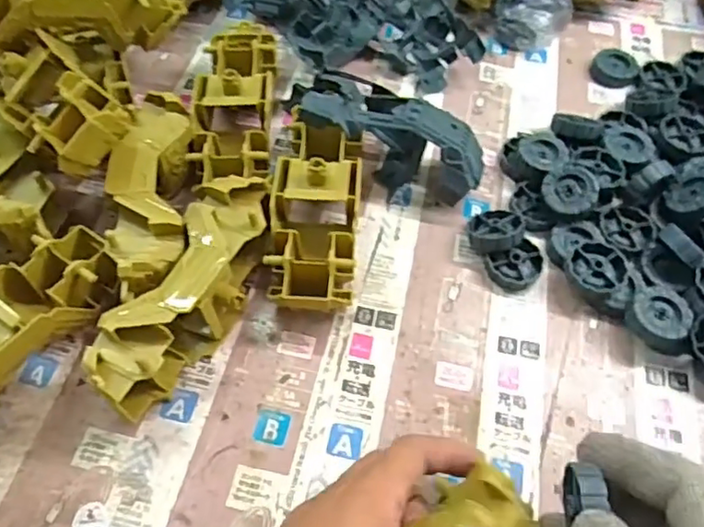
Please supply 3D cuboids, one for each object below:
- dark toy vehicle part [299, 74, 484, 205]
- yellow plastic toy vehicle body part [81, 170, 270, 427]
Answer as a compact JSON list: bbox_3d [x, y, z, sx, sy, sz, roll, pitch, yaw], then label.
[{"bbox_3d":[0.034,-0.092,0.455,0.128,0.067,0.063,20,59,13],"label":"dark toy vehicle part"},{"bbox_3d":[-0.100,0.020,0.386,0.060,0.059,0.166,18,59,11],"label":"yellow plastic toy vehicle body part"}]

